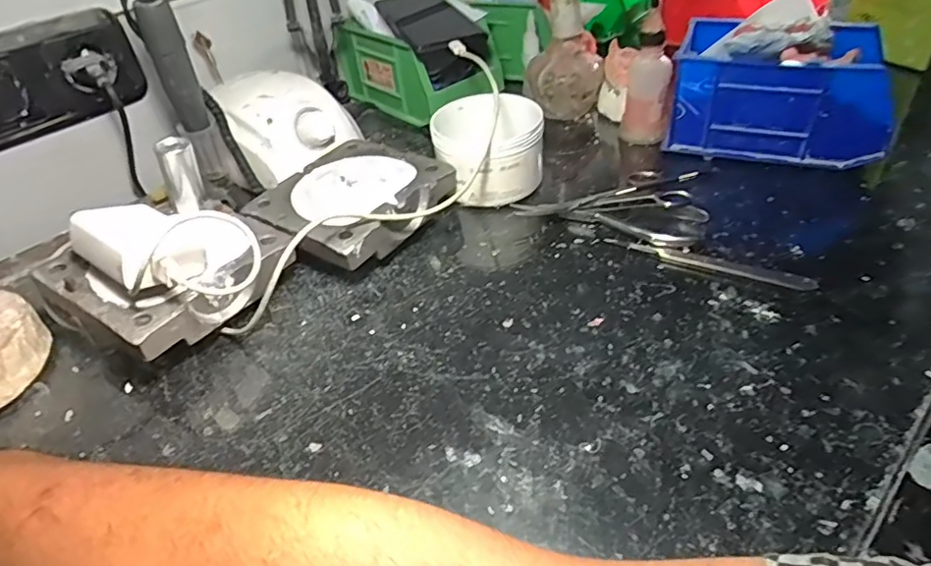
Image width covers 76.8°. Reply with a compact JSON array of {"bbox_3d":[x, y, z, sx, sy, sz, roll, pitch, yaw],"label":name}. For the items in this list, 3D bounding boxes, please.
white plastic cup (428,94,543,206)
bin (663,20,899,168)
[{"bbox_3d":[0.021,-0.115,0.504,0.090,0.070,0.093,-4,40,3],"label":"white plastic cup"},{"bbox_3d":[0.263,-0.162,0.500,0.163,0.095,0.116,14,44,23],"label":"bin"}]

